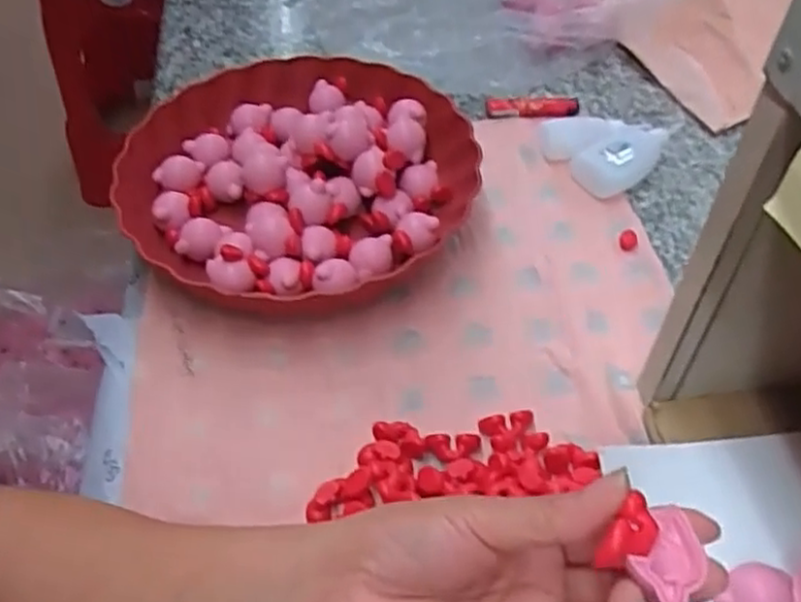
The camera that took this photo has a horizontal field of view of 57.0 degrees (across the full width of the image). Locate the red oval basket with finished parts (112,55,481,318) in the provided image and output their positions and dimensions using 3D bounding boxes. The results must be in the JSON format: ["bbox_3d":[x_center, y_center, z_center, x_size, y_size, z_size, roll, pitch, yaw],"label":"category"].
[{"bbox_3d":[-0.071,-0.087,0.530,0.244,0.049,0.242,33,59,25],"label":"red oval basket with finished parts"}]

